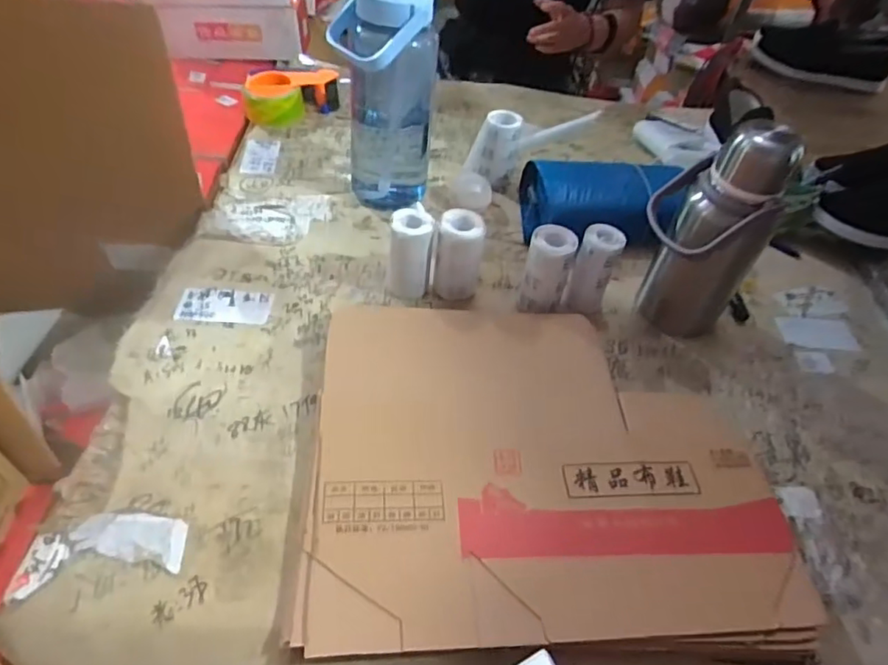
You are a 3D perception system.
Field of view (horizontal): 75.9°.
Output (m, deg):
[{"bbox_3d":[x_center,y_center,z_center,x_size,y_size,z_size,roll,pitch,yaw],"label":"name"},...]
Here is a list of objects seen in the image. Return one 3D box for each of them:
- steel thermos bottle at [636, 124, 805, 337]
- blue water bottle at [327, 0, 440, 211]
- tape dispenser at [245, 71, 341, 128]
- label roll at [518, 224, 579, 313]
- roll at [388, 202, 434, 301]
[{"bbox_3d":[0.284,-0.097,0.624,0.109,0.249,0.094,-7,48,-14],"label":"steel thermos bottle"},{"bbox_3d":[-0.077,-0.293,0.726,0.107,0.281,0.090,-28,56,-29],"label":"blue water bottle"},{"bbox_3d":[-0.259,-0.394,0.954,0.149,0.063,0.093,-7,48,-14],"label":"tape dispenser"},{"bbox_3d":[0.120,-0.070,0.665,0.050,0.102,0.049,4,46,-4],"label":"label roll"},{"bbox_3d":[-0.039,-0.089,0.665,0.048,0.101,0.050,7,46,0],"label":"roll"}]

